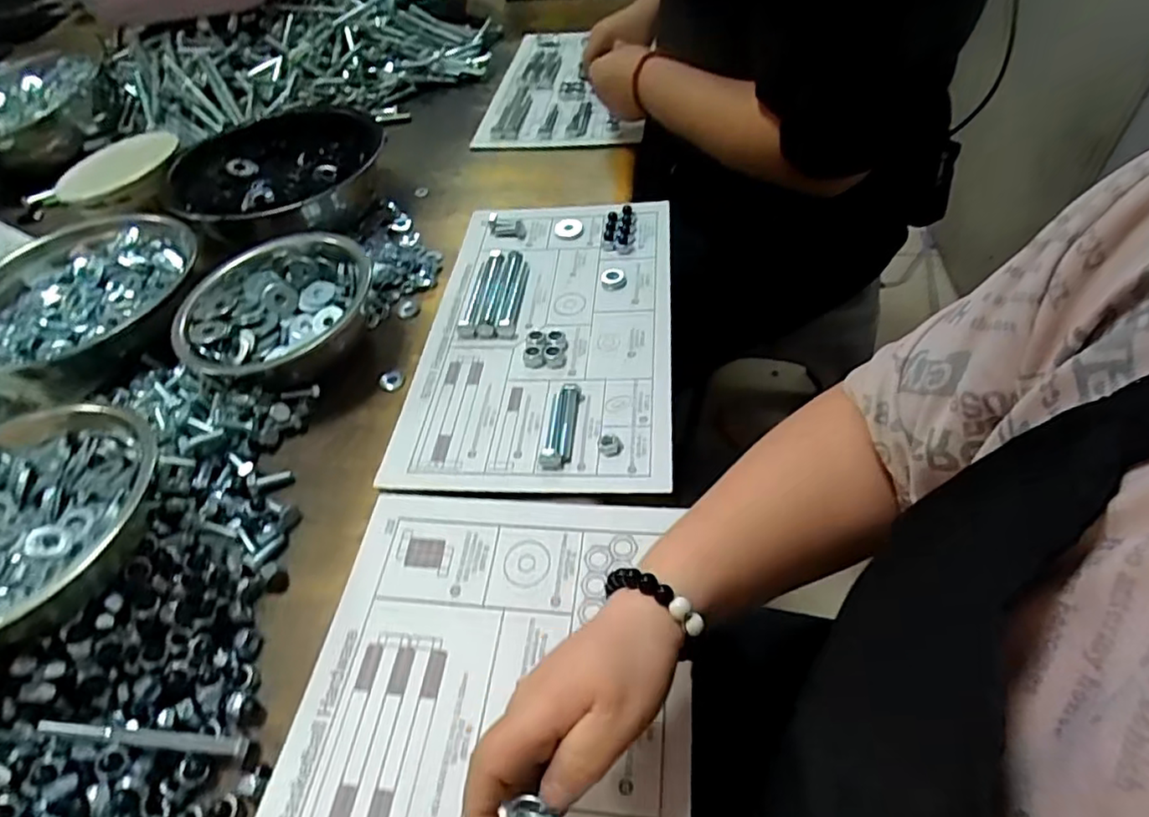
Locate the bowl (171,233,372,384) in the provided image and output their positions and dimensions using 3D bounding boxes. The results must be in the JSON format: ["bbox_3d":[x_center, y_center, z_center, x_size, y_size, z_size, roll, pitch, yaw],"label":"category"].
[{"bbox_3d":[-0.273,-0.083,0.579,0.156,0.068,0.165,-3,50,3],"label":"bowl"}]

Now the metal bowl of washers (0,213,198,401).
[{"bbox_3d":[-0.483,-0.105,0.622,0.191,0.071,0.207,1,50,6],"label":"metal bowl of washers"}]

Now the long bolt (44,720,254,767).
[{"bbox_3d":[-0.239,0.190,0.362,0.109,0.011,0.012,19,44,-18],"label":"long bolt"}]

